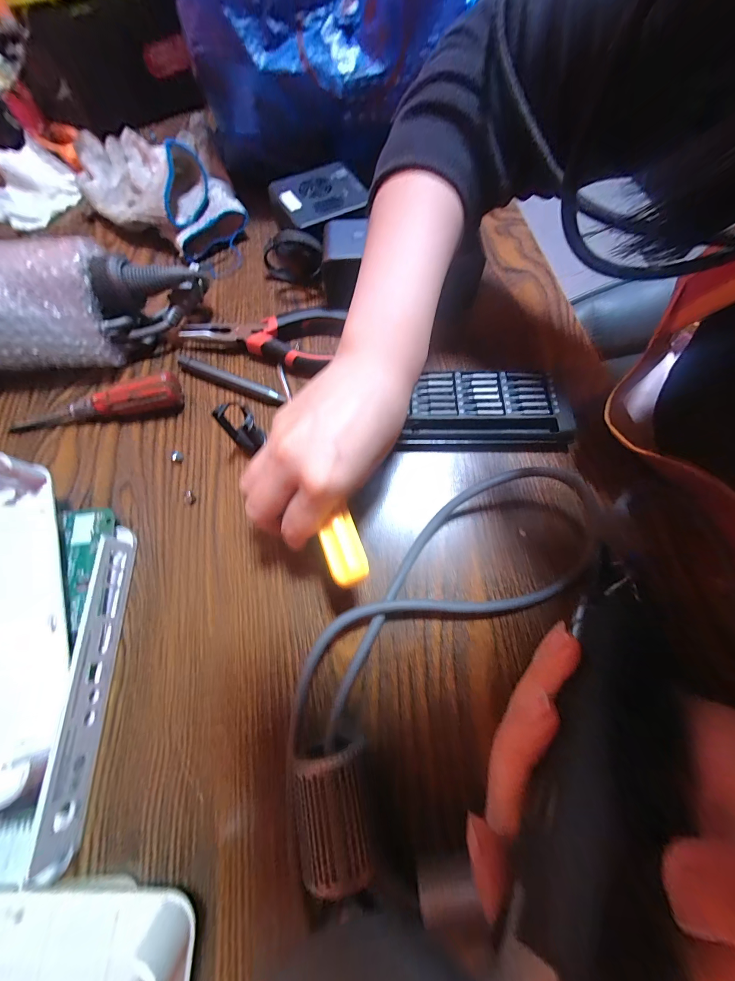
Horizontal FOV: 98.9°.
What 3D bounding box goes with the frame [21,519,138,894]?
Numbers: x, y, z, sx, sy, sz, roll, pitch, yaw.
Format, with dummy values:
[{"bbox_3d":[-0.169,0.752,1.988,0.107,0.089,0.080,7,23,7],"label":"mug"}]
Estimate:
[{"bbox_3d":[-0.155,0.103,0.177,0.006,0.023,0.165,-14,66,19],"label":"frame"}]

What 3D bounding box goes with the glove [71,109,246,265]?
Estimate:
[{"bbox_3d":[-0.223,-0.322,0.324,0.118,0.061,0.194,-38,72,-12],"label":"glove"}]

